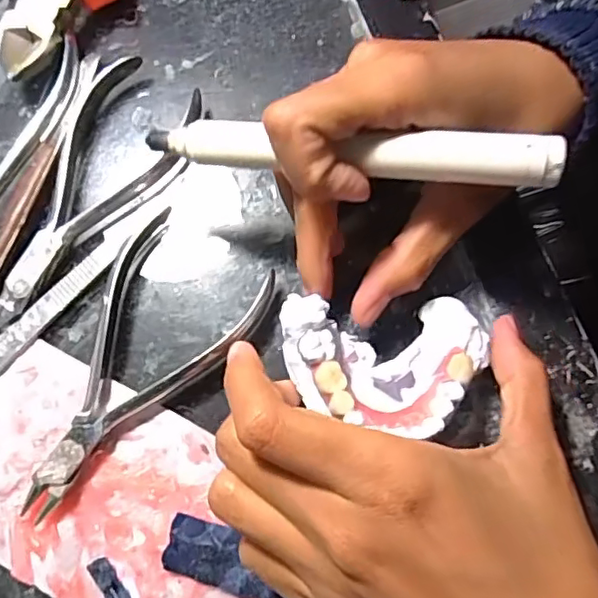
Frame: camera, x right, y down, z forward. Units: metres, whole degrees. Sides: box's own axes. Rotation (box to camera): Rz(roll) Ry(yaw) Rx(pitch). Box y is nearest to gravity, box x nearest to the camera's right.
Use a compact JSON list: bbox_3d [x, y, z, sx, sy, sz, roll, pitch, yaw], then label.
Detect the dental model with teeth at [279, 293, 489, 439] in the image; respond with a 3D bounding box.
[{"bbox_3d":[0.031,0.023,0.209,0.071,0.020,0.047,-4,76,1],"label":"dental model with teeth"}]

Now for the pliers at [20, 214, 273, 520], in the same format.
[{"bbox_3d":[-0.061,0.027,0.225,0.062,0.011,0.115,29,78,8],"label":"pliers"}]

